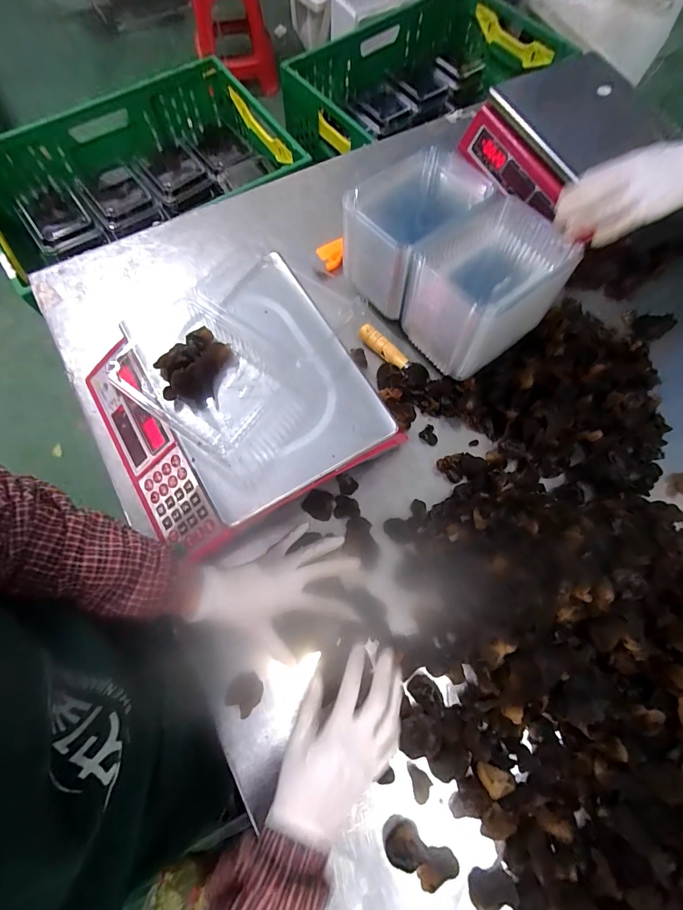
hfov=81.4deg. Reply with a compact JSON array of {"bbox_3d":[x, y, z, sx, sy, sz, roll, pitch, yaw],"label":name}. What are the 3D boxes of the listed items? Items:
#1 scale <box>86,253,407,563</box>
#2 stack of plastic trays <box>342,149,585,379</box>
[{"bbox_3d":[-0.141,-0.062,0.512,0.317,0.115,0.309,-31,75,-11],"label":"scale"},{"bbox_3d":[0.107,-0.330,0.594,0.191,0.141,0.151,-38,77,-13],"label":"stack of plastic trays"}]

